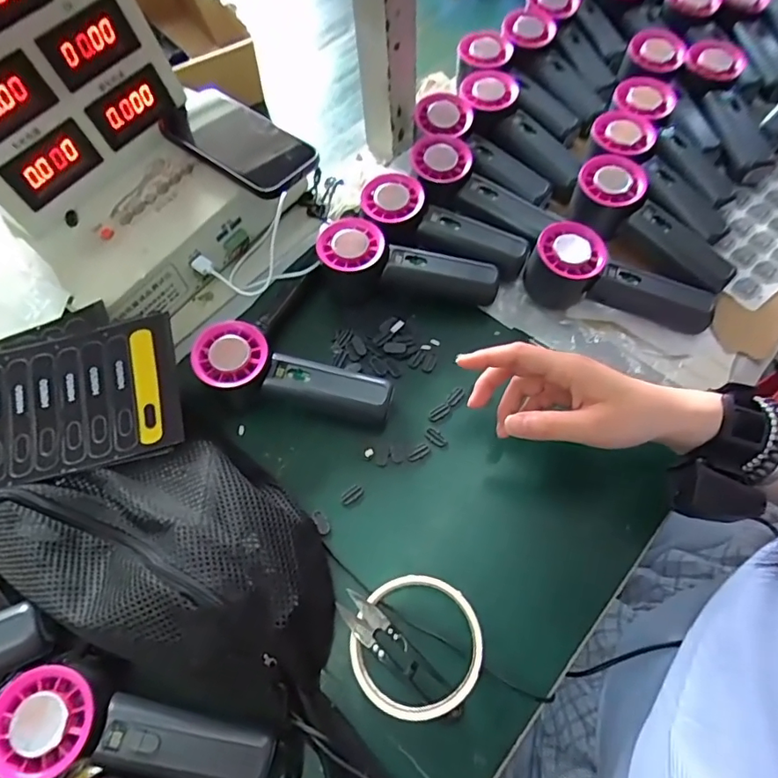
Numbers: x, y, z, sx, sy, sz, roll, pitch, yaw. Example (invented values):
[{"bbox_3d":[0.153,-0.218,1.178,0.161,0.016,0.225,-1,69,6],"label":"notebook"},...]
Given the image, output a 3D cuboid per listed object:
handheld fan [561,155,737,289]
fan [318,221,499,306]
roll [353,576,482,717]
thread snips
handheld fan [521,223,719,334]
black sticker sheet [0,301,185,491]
[{"bbox_3d":[0.238,-0.146,0.477,0.156,0.054,0.063,38,69,18],"label":"handheld fan"},{"bbox_3d":[0.018,-0.106,0.472,0.158,0.058,0.060,3,63,3],"label":"fan"},{"bbox_3d":[0.018,0.171,0.353,0.085,0.015,0.086,0,63,1],"label":"roll"},{"bbox_3d":[0.006,0.177,0.354,0.101,0.008,0.022,39,70,19],"label":"thread snips"},{"bbox_3d":[0.200,-0.094,0.458,0.157,0.059,0.050,13,64,8],"label":"handheld fan"},{"bbox_3d":[-0.317,0.022,0.395,0.311,0.027,0.124,-14,63,-6],"label":"black sticker sheet"}]

